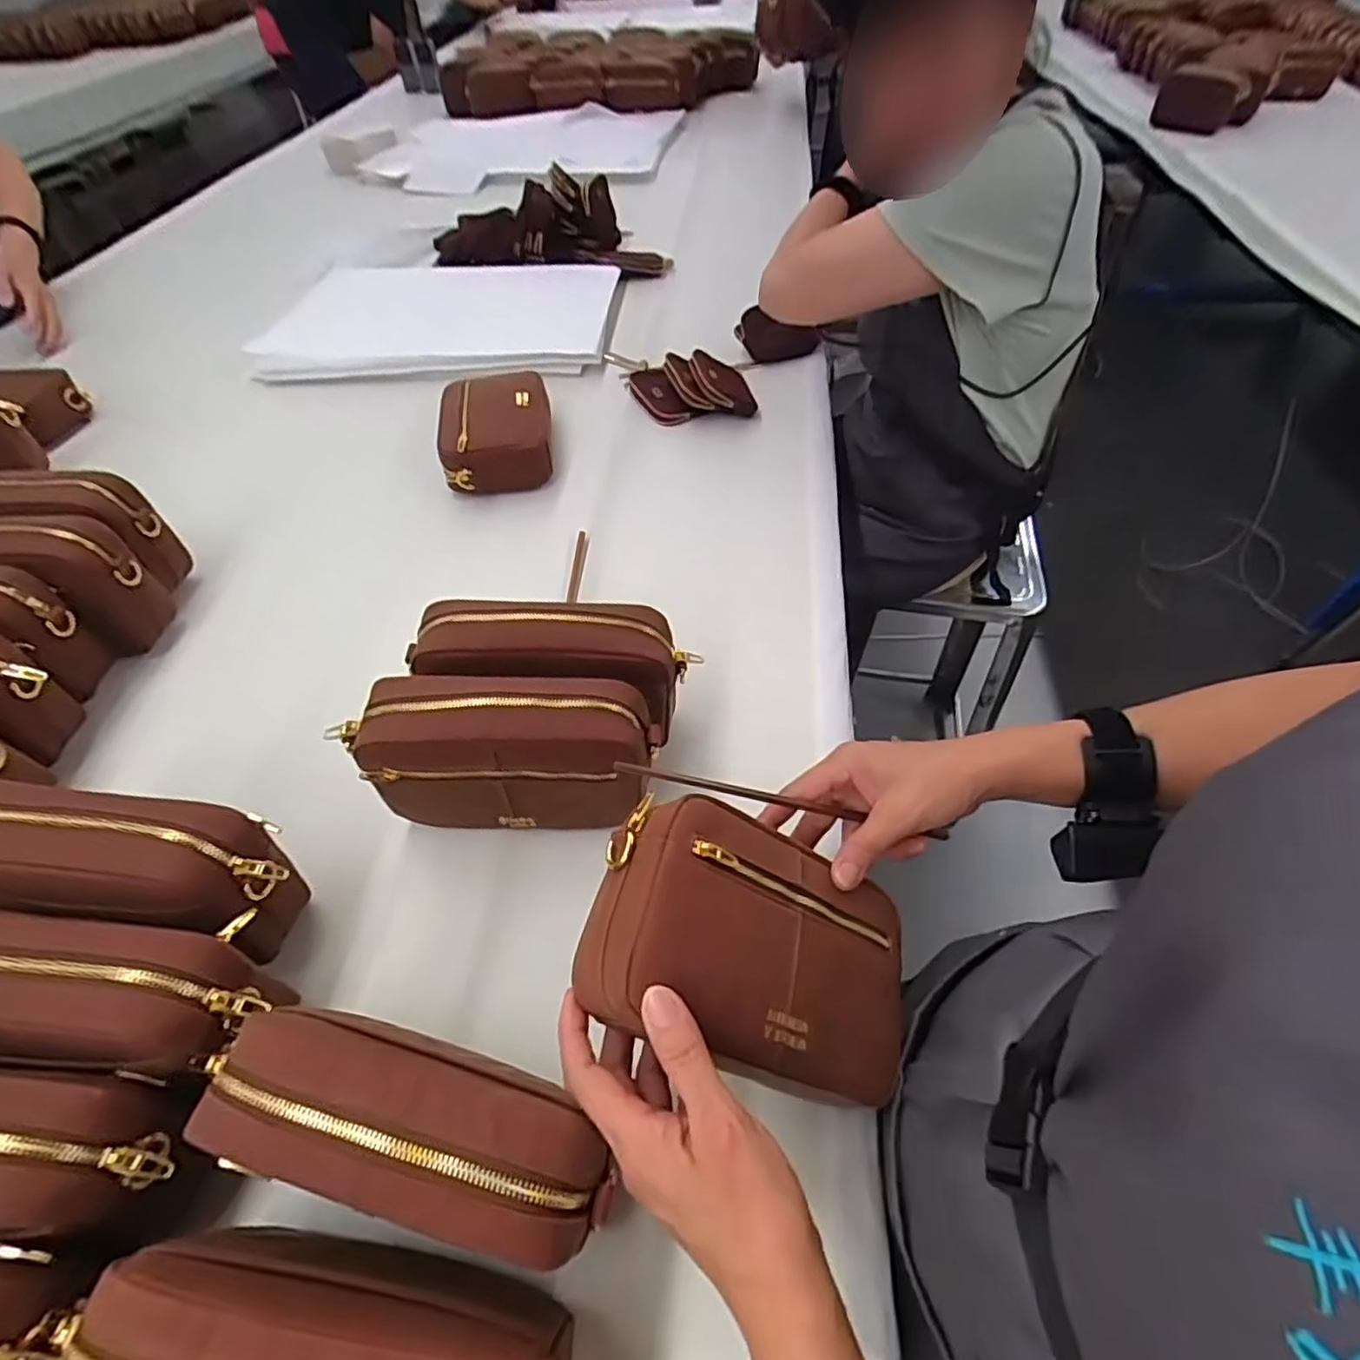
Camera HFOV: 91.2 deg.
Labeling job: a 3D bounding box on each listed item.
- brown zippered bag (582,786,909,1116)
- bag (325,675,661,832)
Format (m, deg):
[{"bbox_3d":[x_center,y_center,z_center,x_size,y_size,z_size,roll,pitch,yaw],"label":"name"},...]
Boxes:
[{"bbox_3d":[0.047,0.154,0.378,0.192,0.051,0.125,29,55,-22],"label":"brown zippered bag"},{"bbox_3d":[-0.123,0.056,0.475,0.213,0.119,0.068,-1,52,1],"label":"bag"}]

